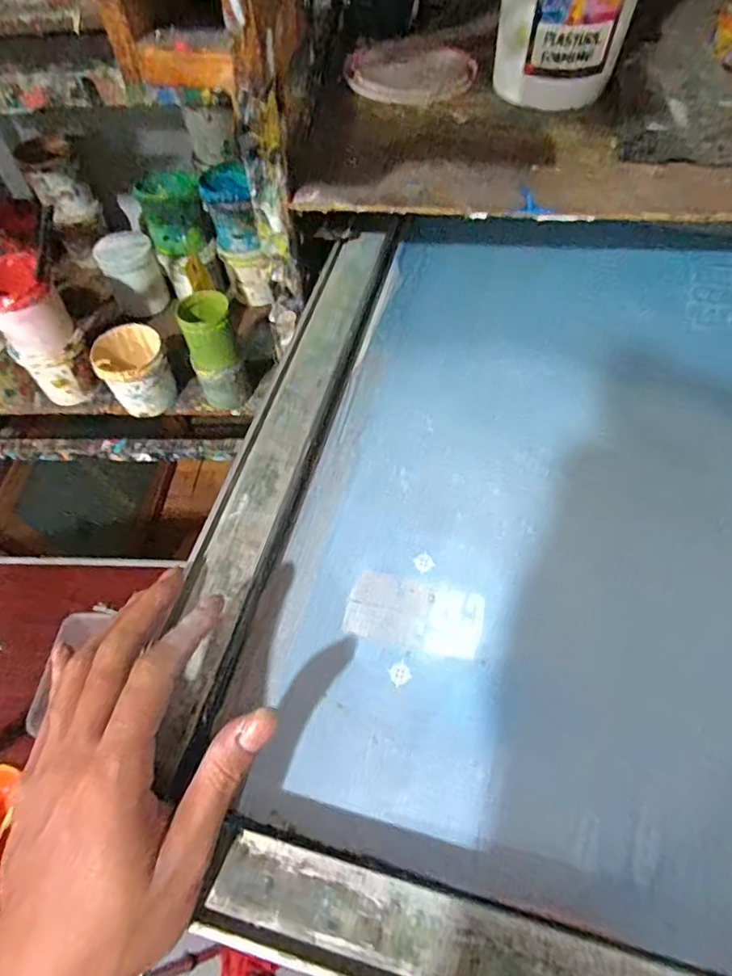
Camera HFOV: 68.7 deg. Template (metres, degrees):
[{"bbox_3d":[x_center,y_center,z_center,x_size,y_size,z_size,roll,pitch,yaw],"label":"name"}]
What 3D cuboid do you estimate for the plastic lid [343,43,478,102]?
[{"bbox_3d":[0.044,-0.413,0.530,0.126,0.014,0.105,-6,54,-4],"label":"plastic lid"}]

